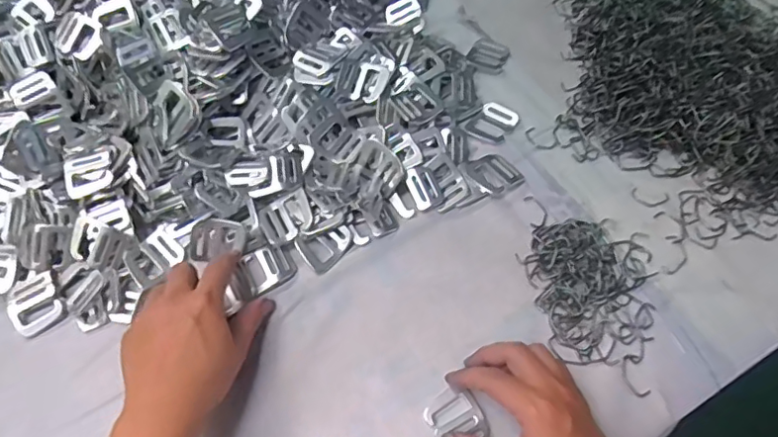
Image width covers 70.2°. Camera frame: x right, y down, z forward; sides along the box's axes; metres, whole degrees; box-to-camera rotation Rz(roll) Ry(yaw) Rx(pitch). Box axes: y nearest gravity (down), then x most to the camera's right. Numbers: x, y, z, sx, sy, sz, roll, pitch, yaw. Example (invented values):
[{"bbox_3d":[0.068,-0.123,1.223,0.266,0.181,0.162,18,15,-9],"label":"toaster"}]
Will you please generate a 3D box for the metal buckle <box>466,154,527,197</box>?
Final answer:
[{"bbox_3d":[0.093,-0.041,0.500,0.042,0.009,0.046,-29,63,-13],"label":"metal buckle"}]

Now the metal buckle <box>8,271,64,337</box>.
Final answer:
[{"bbox_3d":[-0.290,0.071,0.455,0.038,0.010,0.045,-27,62,-12],"label":"metal buckle"}]

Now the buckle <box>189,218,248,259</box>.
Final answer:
[{"bbox_3d":[-0.145,0.019,0.471,0.044,0.007,0.035,7,97,-8],"label":"buckle"}]

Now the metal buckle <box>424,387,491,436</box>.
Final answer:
[{"bbox_3d":[0.049,0.145,0.401,0.039,0.011,0.043,-26,62,-11],"label":"metal buckle"}]

